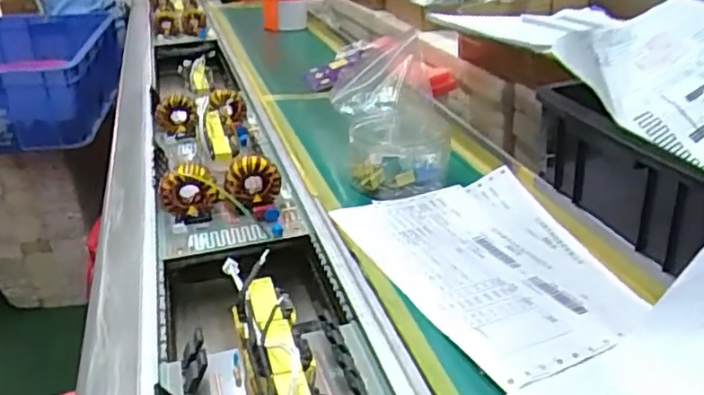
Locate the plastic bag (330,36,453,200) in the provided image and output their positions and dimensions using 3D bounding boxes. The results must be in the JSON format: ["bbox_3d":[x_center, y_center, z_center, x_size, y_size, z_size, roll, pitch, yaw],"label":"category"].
[{"bbox_3d":[0.039,-0.077,0.603,0.105,0.126,0.088,-4,30,8],"label":"plastic bag"}]

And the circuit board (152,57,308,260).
[{"bbox_3d":[-0.143,-0.048,0.661,0.121,0.045,0.303,-10,29,-14],"label":"circuit board"}]

